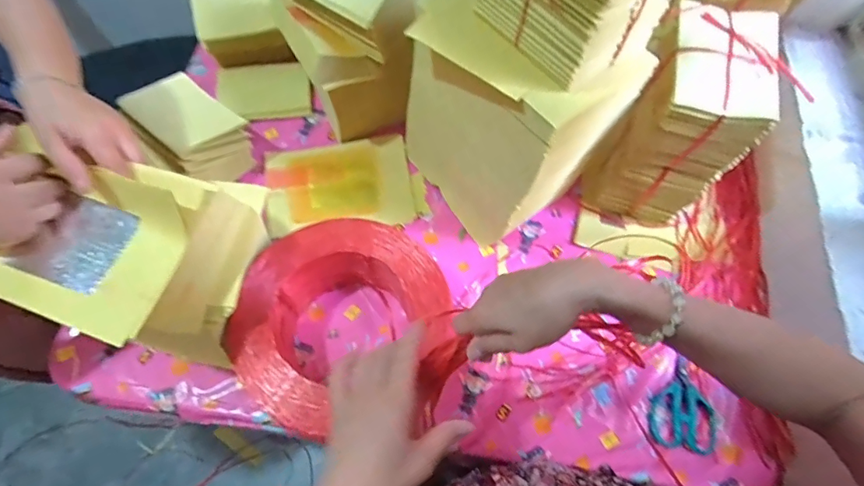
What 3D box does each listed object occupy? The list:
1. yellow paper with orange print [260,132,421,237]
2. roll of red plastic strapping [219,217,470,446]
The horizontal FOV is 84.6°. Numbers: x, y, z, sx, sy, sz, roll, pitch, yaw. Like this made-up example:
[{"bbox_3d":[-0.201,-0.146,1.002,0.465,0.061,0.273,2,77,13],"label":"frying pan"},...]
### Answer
[{"bbox_3d":[-0.152,-0.096,0.786,0.233,0.028,0.157,-8,74,-9],"label":"yellow paper with orange print"},{"bbox_3d":[-0.111,0.113,0.616,0.262,0.115,0.250,1,66,-3],"label":"roll of red plastic strapping"}]

